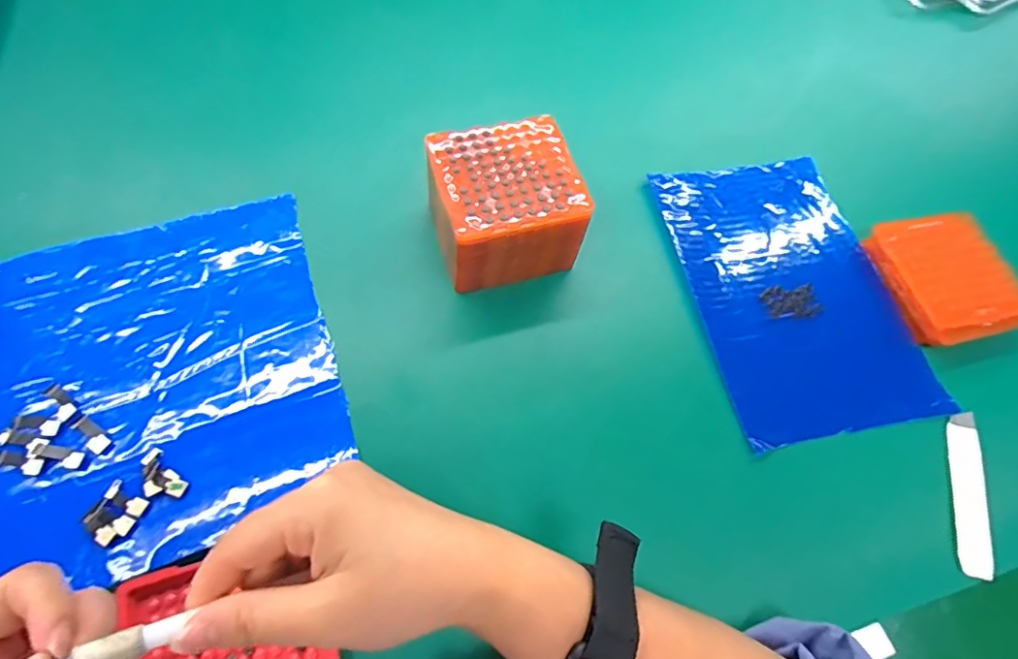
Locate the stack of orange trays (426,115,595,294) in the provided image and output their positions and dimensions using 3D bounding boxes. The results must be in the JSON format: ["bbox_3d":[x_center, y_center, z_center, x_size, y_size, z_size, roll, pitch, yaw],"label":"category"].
[{"bbox_3d":[-0.005,-0.080,0.370,0.095,0.076,0.088,-14,65,-12],"label":"stack of orange trays"}]

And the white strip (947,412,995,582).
[{"bbox_3d":[0.286,0.100,0.335,0.020,0.005,0.101,18,64,4],"label":"white strip"}]

